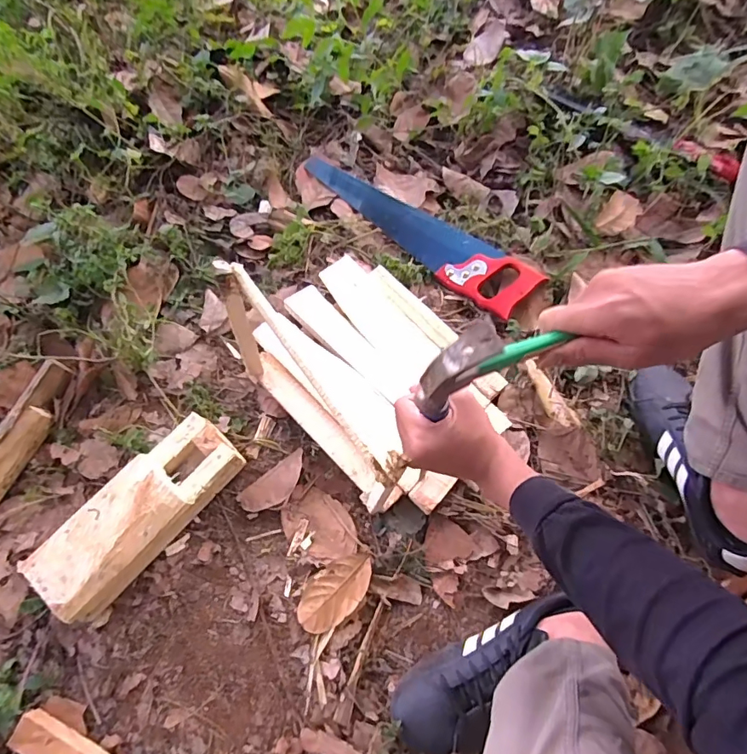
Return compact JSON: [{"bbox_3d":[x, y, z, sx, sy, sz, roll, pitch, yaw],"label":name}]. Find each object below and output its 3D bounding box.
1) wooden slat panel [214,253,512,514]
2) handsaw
[{"bbox_3d":[-0.023,-0.032,0.700,0.248,0.054,0.429,-41,71,-16],"label":"wooden slat panel"},{"bbox_3d":[0.062,-0.260,0.809,0.460,0.035,0.093,42,72,18],"label":"handsaw"}]

